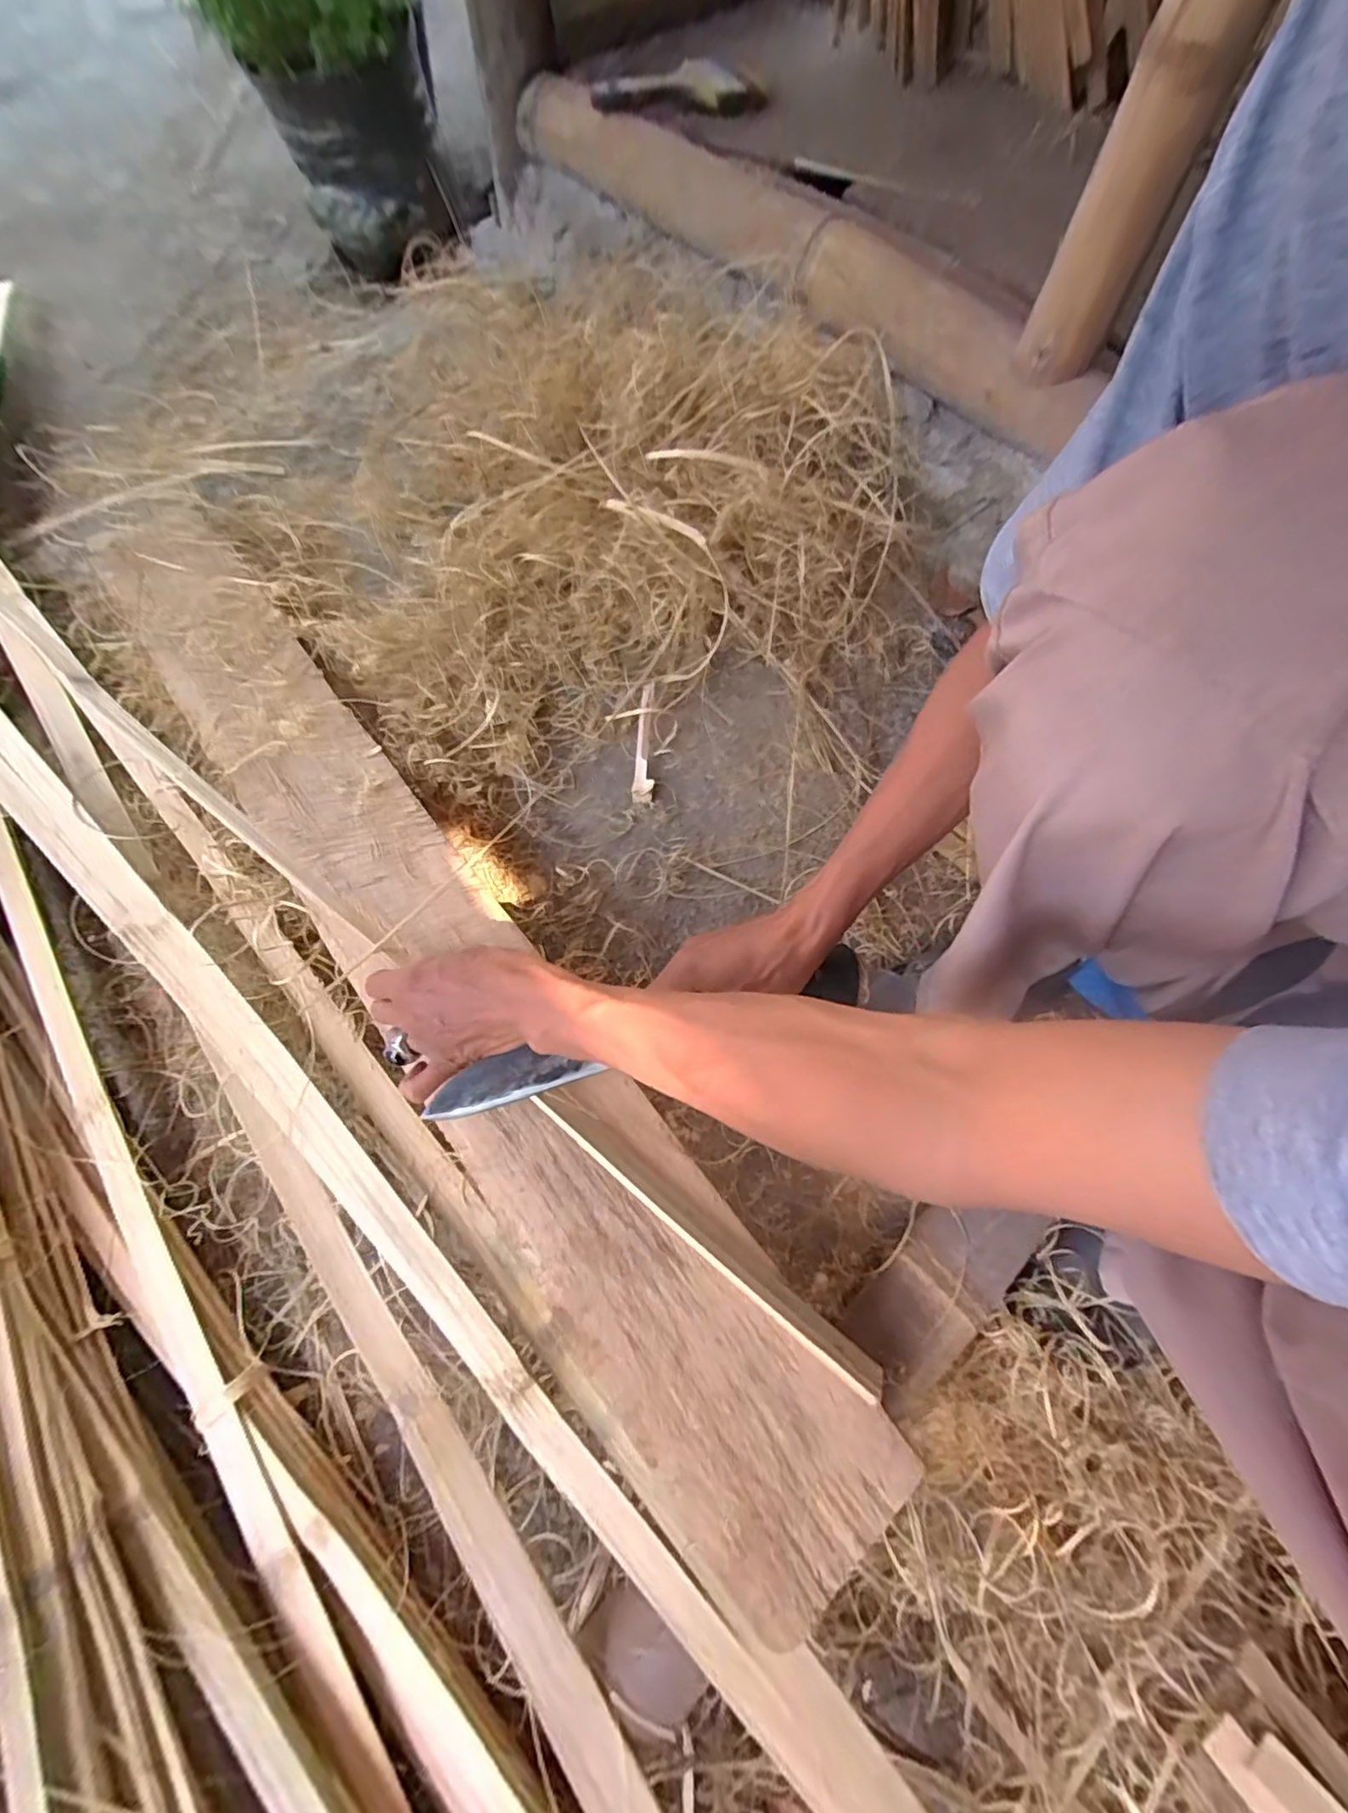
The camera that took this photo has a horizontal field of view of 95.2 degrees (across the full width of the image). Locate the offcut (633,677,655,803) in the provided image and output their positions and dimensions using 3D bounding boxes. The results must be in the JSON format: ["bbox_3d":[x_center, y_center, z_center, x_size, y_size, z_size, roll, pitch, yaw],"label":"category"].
[{"bbox_3d":[-0.029,-0.168,0.630,0.019,0.025,0.121,4,96,1],"label":"offcut"}]

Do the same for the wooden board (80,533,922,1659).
[{"bbox_3d":[-0.227,-0.011,0.494,0.126,0.031,1.035,-37,73,-14],"label":"wooden board"}]

